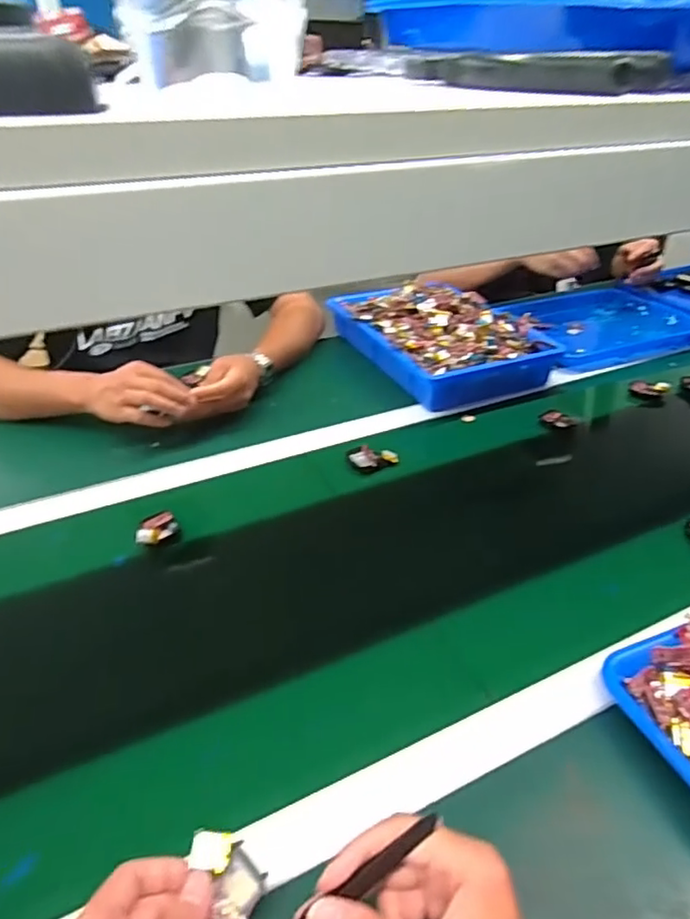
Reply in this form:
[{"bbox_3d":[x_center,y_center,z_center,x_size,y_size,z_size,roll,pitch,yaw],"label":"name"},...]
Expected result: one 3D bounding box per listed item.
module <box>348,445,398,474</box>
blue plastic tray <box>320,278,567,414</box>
[{"bbox_3d":[0.037,-0.002,0.743,0.057,0.017,0.033,-16,37,-21],"label":"module"},{"bbox_3d":[0.146,-0.208,0.985,0.241,0.087,0.355,-17,37,-23],"label":"blue plastic tray"}]

